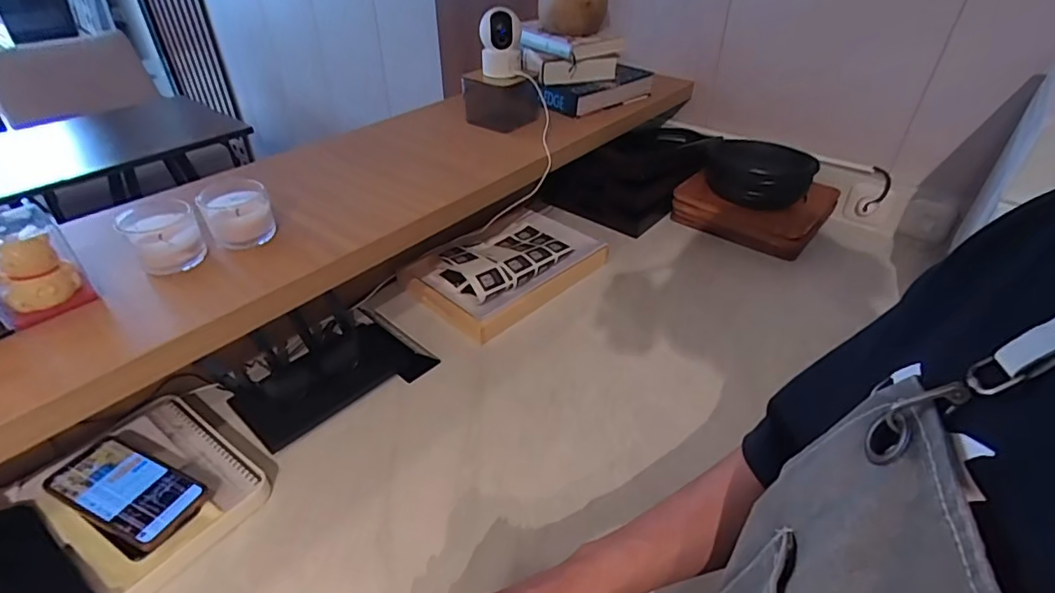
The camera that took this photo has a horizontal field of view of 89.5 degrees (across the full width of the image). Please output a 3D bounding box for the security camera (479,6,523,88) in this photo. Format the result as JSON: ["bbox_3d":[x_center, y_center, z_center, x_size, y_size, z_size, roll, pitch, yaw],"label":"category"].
[{"bbox_3d":[-0.047,-0.445,0.945,0.071,0.115,0.082,-2,37,-3],"label":"security camera"}]

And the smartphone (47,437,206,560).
[{"bbox_3d":[-0.438,0.211,0.580,0.157,0.017,0.083,21,41,16],"label":"smartphone"}]

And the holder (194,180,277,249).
[{"bbox_3d":[-0.368,-0.106,0.677,0.076,0.062,0.075,-20,42,-25],"label":"holder"}]

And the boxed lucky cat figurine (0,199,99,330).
[{"bbox_3d":[-0.522,-0.035,0.550,0.068,0.099,0.075,30,46,33],"label":"boxed lucky cat figurine"}]

